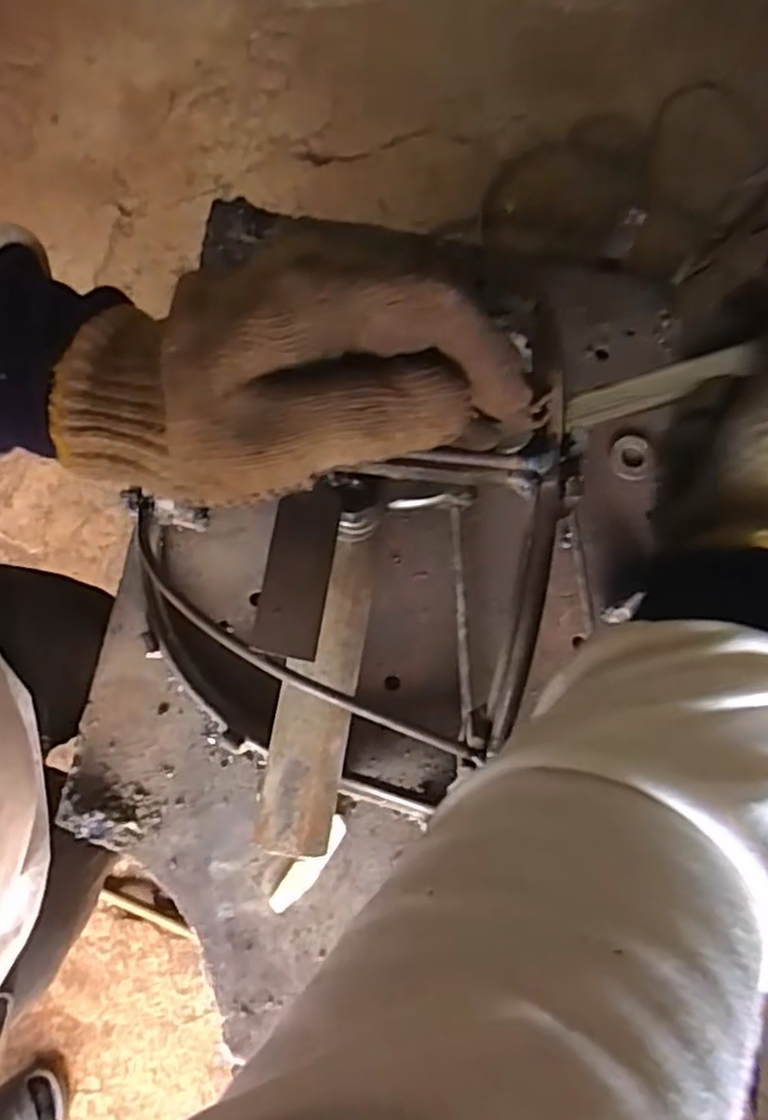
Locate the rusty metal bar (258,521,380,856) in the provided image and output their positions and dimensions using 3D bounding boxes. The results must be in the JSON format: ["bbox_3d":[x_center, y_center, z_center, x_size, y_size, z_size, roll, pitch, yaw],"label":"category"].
[{"bbox_3d":[-0.028,0.051,0.311,0.031,0.021,0.141,8,77,4],"label":"rusty metal bar"}]

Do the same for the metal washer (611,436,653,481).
[{"bbox_3d":[0.135,-0.056,0.394,0.024,0.006,0.024,0,77,2],"label":"metal washer"}]

